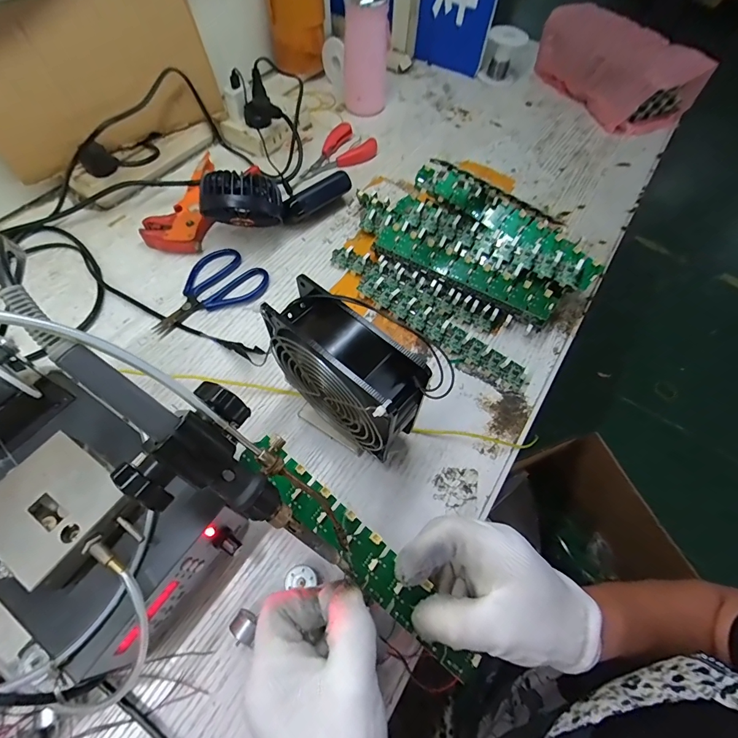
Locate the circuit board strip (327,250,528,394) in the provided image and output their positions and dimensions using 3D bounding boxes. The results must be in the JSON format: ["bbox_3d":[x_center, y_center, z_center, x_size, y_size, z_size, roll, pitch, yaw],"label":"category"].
[{"bbox_3d":[0.056,-0.062,0.412,0.253,0.019,0.047,40,67,17],"label":"circuit board strip"}]

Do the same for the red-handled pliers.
[{"bbox_3d":[-0.057,-0.304,0.545,0.069,0.019,0.134,40,67,18],"label":"red-handled pliers"}]

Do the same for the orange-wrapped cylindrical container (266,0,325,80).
[{"bbox_3d":[-0.117,-0.556,0.619,0.086,0.106,0.084,1,61,-2],"label":"orange-wrapped cylindrical container"}]

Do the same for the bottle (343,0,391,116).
[{"bbox_3d":[-0.004,-0.471,0.572,0.068,0.137,0.064,1,61,-2],"label":"bottle"}]

